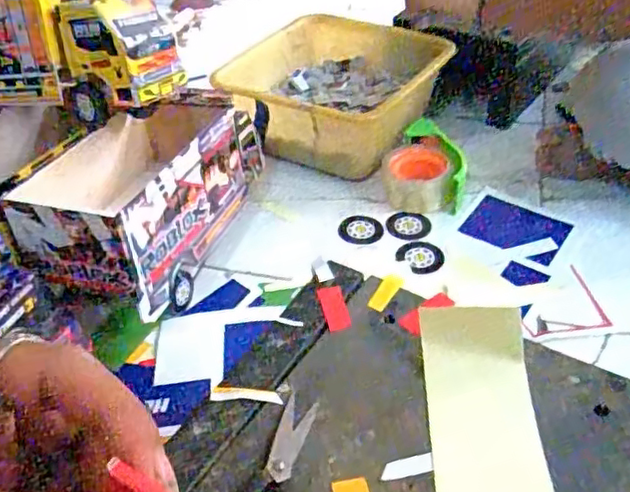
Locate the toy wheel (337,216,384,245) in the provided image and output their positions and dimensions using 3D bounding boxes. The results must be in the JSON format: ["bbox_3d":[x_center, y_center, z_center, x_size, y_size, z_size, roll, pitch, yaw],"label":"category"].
[{"bbox_3d":[0.058,-0.021,0.808,0.056,0.010,0.049,0,42,6],"label":"toy wheel"}]

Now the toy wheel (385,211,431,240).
[{"bbox_3d":[0.119,-0.026,0.807,0.055,0.007,0.050,-3,42,3],"label":"toy wheel"}]

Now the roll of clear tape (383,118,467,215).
[{"bbox_3d":[0.147,-0.109,0.847,0.106,0.061,0.130,5,43,11],"label":"roll of clear tape"}]

